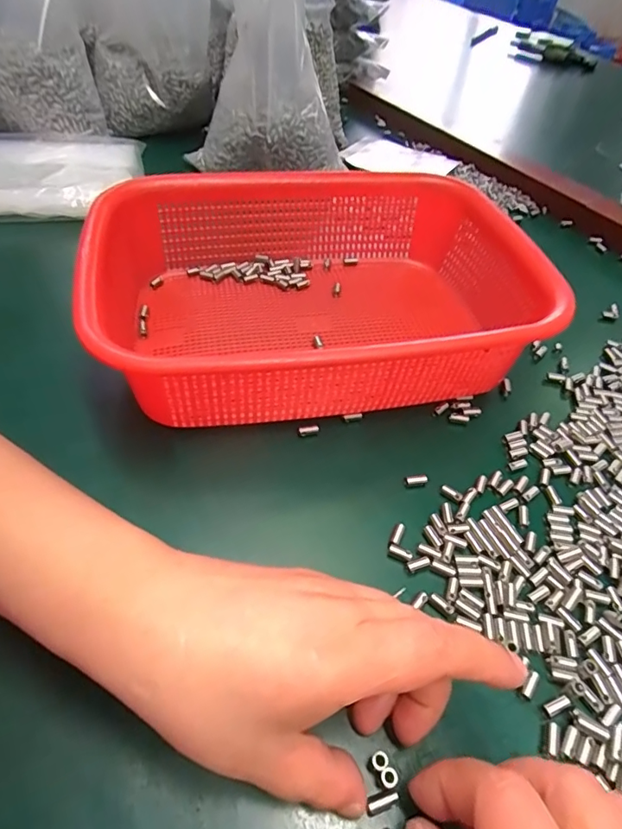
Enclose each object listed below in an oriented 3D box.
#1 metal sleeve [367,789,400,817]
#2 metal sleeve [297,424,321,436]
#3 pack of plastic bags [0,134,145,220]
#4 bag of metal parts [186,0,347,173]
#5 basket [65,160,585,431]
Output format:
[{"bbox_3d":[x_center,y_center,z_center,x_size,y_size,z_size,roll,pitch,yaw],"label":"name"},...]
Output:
[{"bbox_3d":[0.028,0.149,0.190,0.013,0.005,0.006,-10,51,-13],"label":"metal sleeve"},{"bbox_3d":[-0.001,0.010,0.308,0.014,0.004,0.004,-12,52,-15],"label":"metal sleeve"},{"bbox_3d":[-0.286,-0.223,0.459,0.236,0.023,0.139,-5,51,-10],"label":"pack of plastic bags"},{"bbox_3d":[-0.036,-0.318,0.439,0.097,0.183,0.104,-35,61,-29],"label":"bag of metal parts"},{"bbox_3d":[0.010,-0.083,0.339,0.282,0.077,0.202,-5,51,-10],"label":"basket"}]

